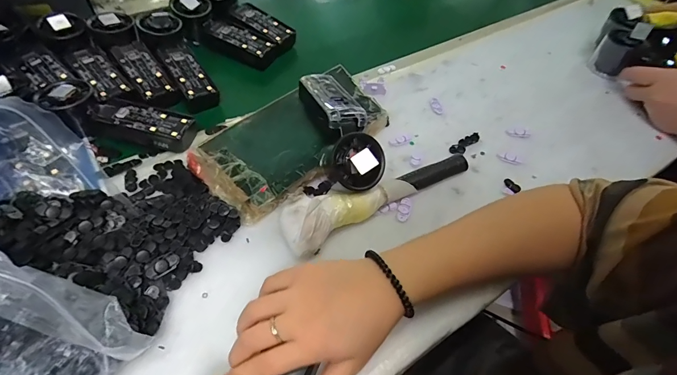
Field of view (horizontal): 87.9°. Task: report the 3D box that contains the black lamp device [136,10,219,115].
[{"bbox_3d":[-0.213,-0.172,0.471,0.047,0.033,0.153,-27,78,-21],"label":"black lamp device"}]

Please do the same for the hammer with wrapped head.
[{"bbox_3d":[0.045,0.002,0.376,0.224,0.037,0.049,-28,61,-21],"label":"hammer with wrapped head"}]

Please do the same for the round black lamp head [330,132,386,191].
[{"bbox_3d":[0.020,-0.025,0.358,0.055,0.032,0.055,13,86,7],"label":"round black lamp head"}]

